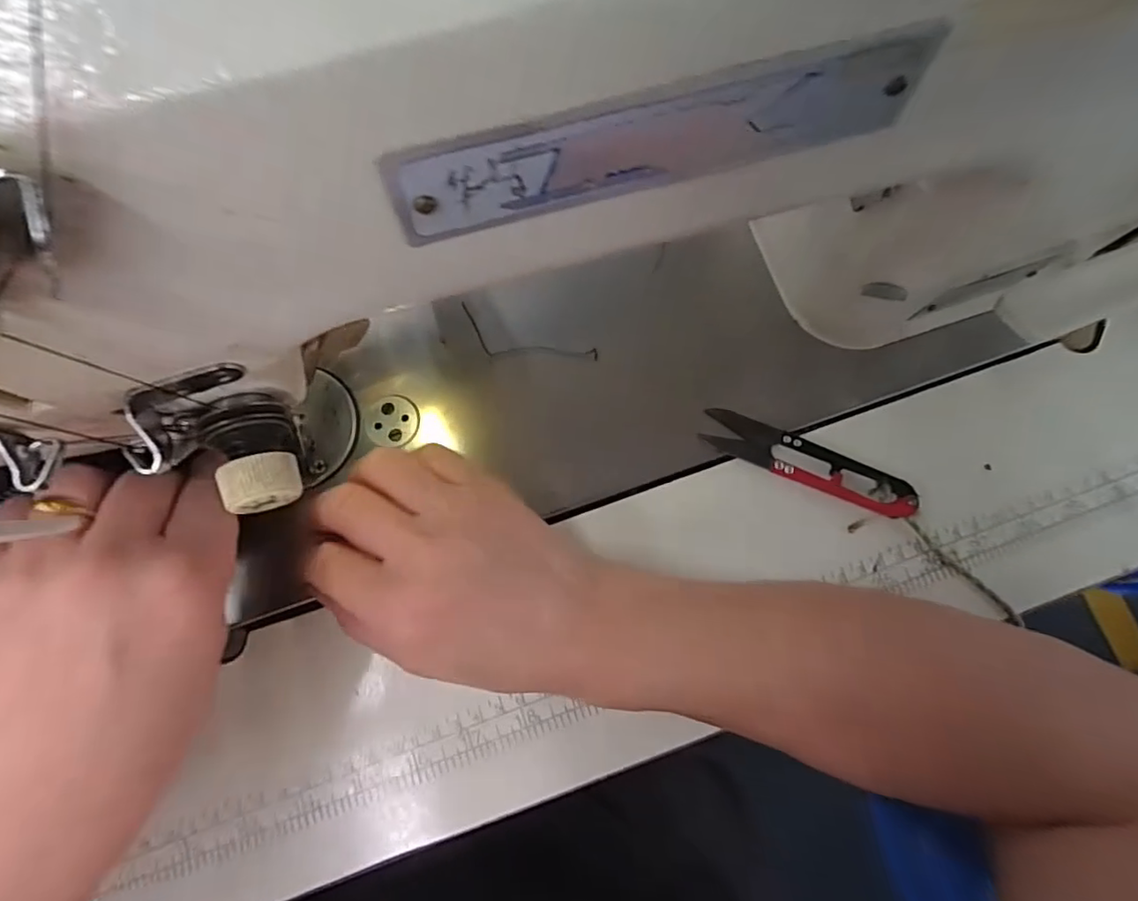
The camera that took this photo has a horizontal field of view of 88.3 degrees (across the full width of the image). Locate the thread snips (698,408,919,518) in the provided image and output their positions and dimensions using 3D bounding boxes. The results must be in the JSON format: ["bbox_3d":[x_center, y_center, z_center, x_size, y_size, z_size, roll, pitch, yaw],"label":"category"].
[{"bbox_3d":[0.118,0.007,0.288,0.104,0.006,0.024,24,80,5],"label":"thread snips"}]

